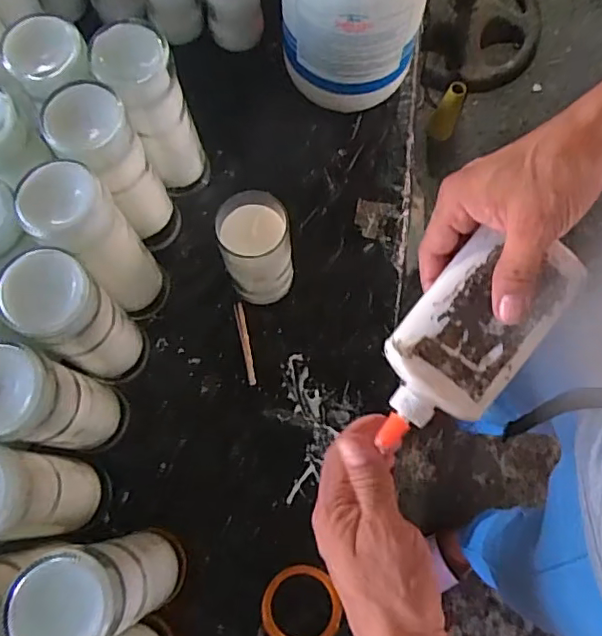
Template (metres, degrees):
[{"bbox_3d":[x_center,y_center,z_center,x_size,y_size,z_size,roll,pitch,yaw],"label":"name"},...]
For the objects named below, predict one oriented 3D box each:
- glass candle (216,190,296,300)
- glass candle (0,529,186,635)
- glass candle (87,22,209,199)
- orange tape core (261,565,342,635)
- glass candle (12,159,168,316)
[{"bbox_3d":[-0.044,-0.066,0.555,0.065,0.122,0.072,-6,73,-2],"label":"glass candle"},{"bbox_3d":[-0.148,0.210,0.438,0.069,0.205,0.065,0,73,0],"label":"glass candle"},{"bbox_3d":[-0.142,-0.197,0.559,0.067,0.198,0.064,-18,74,-6],"label":"glass candle"},{"bbox_3d":[-0.001,0.271,0.516,0.071,0.006,0.071,0,73,0],"label":"orange tape core"},{"bbox_3d":[-0.183,-0.061,0.518,0.066,0.200,0.067,0,73,0],"label":"glass candle"}]

